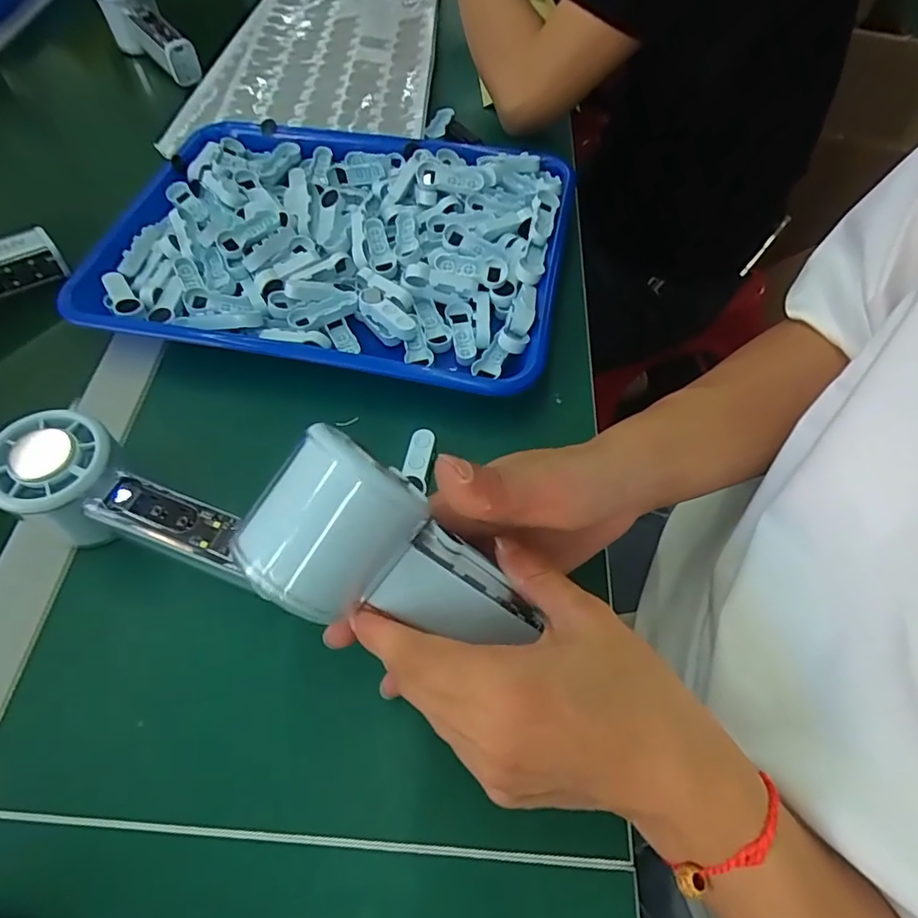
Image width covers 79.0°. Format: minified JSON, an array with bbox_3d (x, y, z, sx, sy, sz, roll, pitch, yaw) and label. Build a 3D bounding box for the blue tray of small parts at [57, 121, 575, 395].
[{"bbox_3d":[-0.087,-0.163,0.415,0.327,0.037,0.246,8,59,7],"label":"blue tray of small parts"}]

